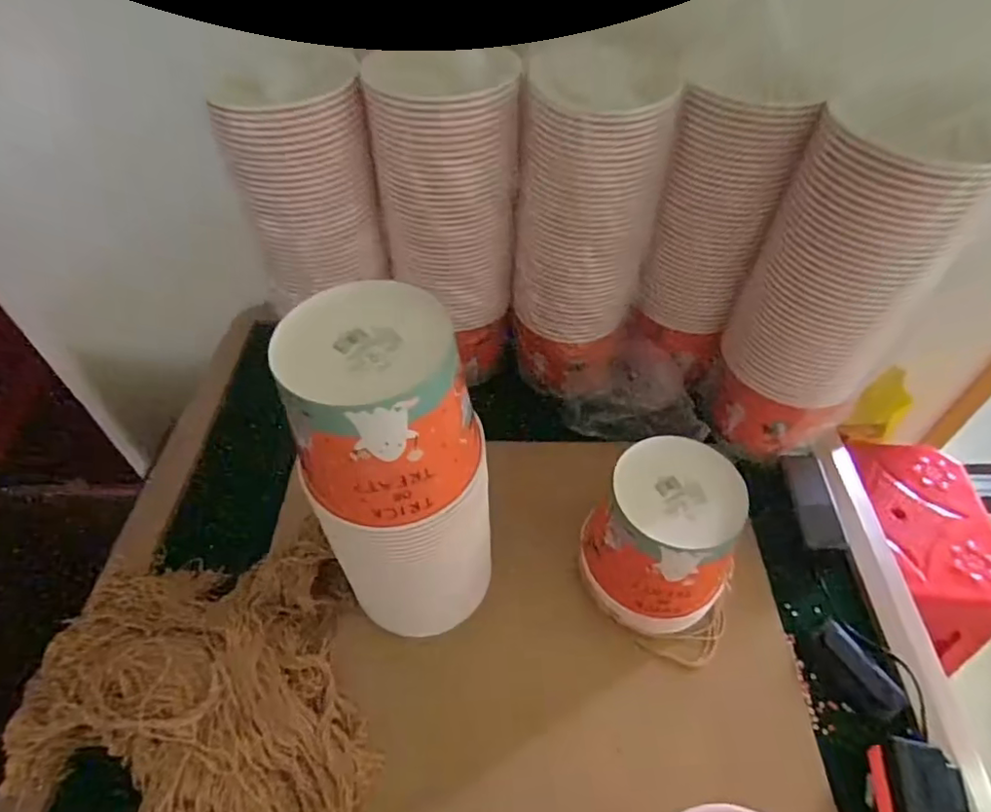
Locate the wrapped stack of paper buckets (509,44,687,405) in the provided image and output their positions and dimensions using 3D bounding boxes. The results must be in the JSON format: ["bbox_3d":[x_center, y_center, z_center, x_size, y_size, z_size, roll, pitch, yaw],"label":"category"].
[{"bbox_3d":[0.109,-0.200,0.729,0.161,0.392,0.132,12,50,10],"label":"wrapped stack of paper buckets"}]

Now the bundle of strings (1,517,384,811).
[{"bbox_3d":[-0.309,0.294,0.603,0.321,0.088,0.305,-13,50,-11],"label":"bundle of strings"}]

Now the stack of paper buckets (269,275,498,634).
[{"bbox_3d":[-0.081,0.073,0.546,0.148,0.344,0.148,-15,51,-13],"label":"stack of paper buckets"}]

